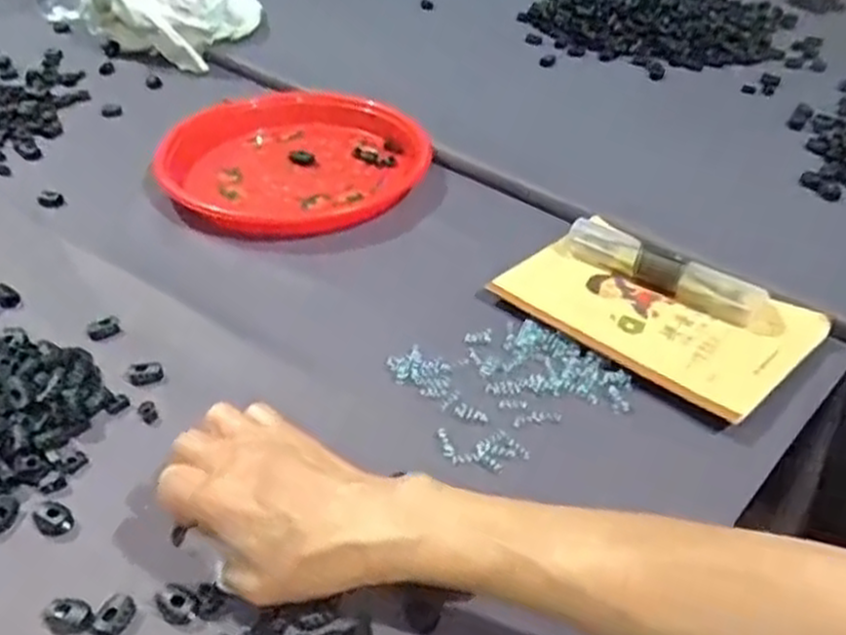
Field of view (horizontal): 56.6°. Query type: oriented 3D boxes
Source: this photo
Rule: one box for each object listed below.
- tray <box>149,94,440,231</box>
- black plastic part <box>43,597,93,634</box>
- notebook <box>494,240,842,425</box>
[{"bbox_3d":[-0.116,-0.157,0.741,0.220,0.047,0.234,16,41,18],"label":"tray"},{"bbox_3d":[-0.178,0.149,0.393,0.023,0.006,0.018,16,41,19],"label":"black plastic part"},{"bbox_3d":[0.173,-0.007,0.585,0.202,0.018,0.133,30,47,32],"label":"notebook"}]

